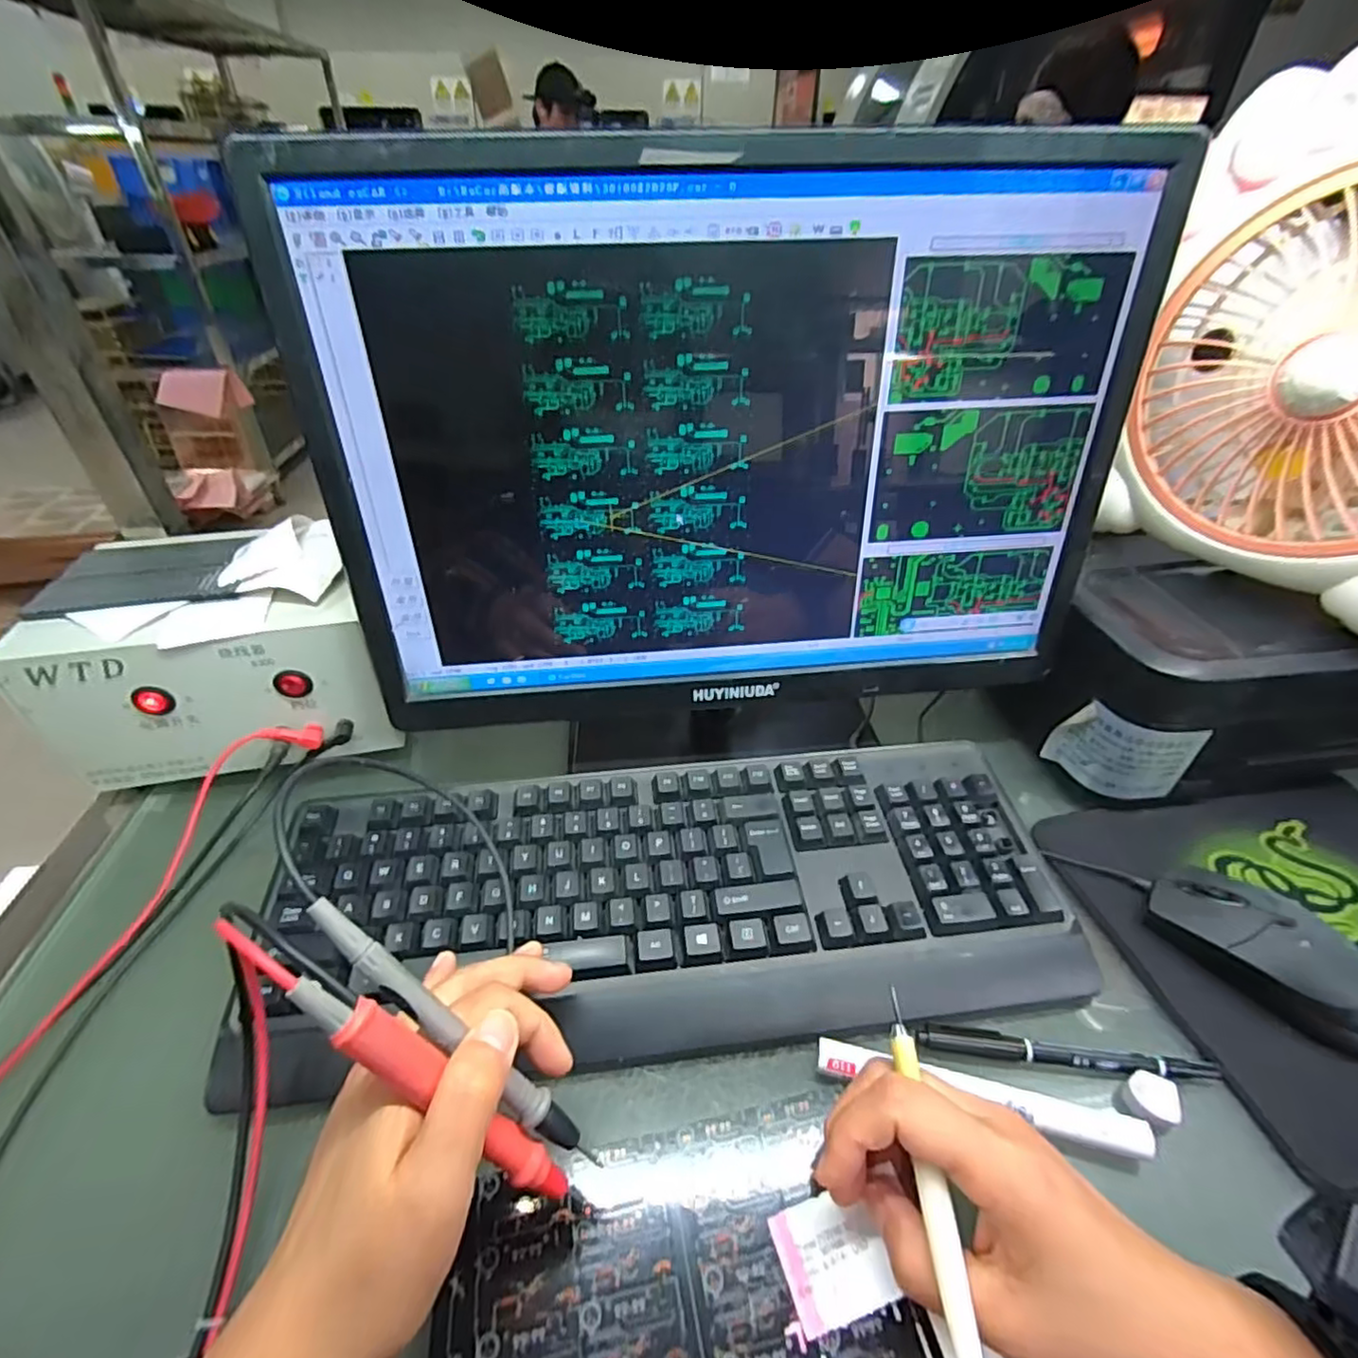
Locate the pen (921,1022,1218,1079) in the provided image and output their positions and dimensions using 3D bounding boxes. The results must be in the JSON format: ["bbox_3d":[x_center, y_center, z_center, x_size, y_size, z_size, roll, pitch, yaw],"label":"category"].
[{"bbox_3d":[0.192,0.184,0.316,0.140,0.008,0.014,5,39,5],"label":"pen"}]

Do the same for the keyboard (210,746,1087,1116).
[{"bbox_3d":[-0.002,0.121,0.364,0.429,0.043,0.153,-5,39,-7],"label":"keyboard"}]

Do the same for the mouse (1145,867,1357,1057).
[{"bbox_3d":[0.318,0.145,0.340,0.056,0.039,0.111,-20,43,-25],"label":"mouse"}]

